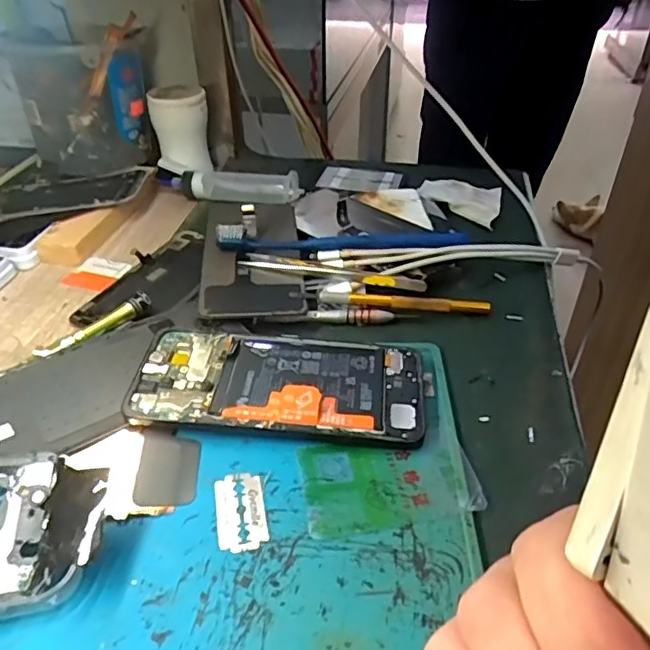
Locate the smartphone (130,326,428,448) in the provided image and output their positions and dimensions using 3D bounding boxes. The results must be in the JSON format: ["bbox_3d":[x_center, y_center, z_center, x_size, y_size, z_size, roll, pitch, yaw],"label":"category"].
[{"bbox_3d":[-0.025,0.031,0.328,0.159,0.016,0.074,4,38,5],"label":"smartphone"}]

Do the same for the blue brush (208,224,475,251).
[{"bbox_3d":[0.012,-0.062,0.433,0.185,0.021,0.014,1,38,2],"label":"blue brush"}]

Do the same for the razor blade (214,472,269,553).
[{"bbox_3d":[-0.040,0.087,0.273,0.023,0.004,0.042,-7,39,-9],"label":"razor blade"}]

